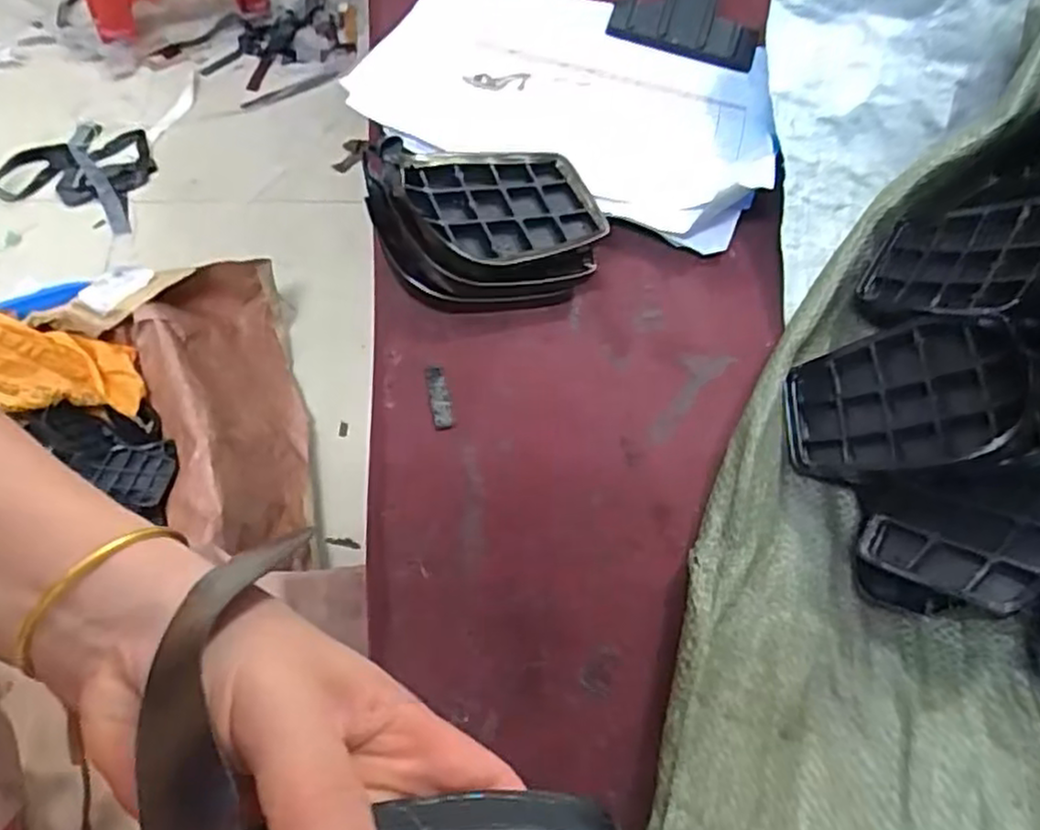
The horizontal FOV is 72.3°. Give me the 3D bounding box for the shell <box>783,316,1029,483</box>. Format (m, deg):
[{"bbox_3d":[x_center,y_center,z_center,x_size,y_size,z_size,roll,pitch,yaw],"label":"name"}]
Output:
[{"bbox_3d":[0.188,-0.009,0.358,0.014,0.114,0.076,23,66,-32],"label":"shell"}]

